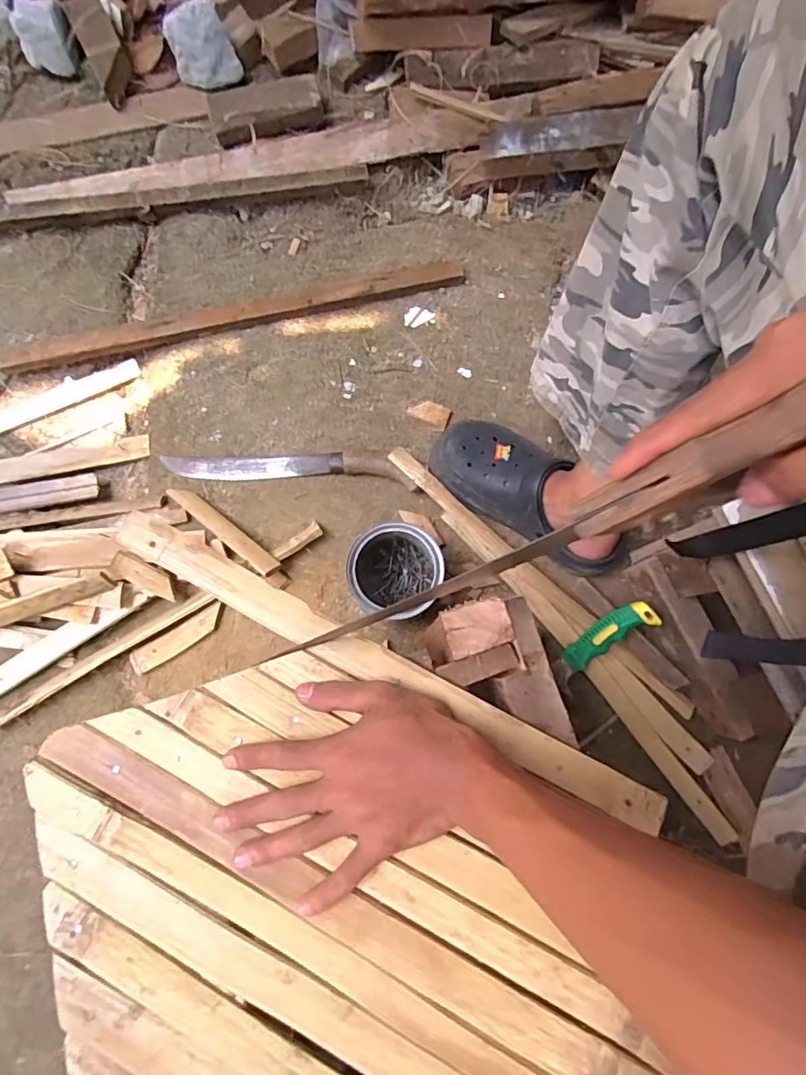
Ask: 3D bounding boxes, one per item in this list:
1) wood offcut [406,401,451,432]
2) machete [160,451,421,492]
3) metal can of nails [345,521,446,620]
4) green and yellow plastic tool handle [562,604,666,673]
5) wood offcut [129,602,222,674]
[{"bbox_3d":[0.038,-0.177,0.747,0.058,0.012,0.034,28,78,5],"label":"wood offcut"},{"bbox_3d":[-0.153,-0.099,0.715,0.337,0.030,0.049,5,77,0],"label":"machete"},{"bbox_3d":[-0.010,0.042,0.631,0.098,0.121,0.092,0,77,-1],"label":"metal can of nails"},{"bbox_3d":[0.249,0.118,0.643,0.117,0.028,0.037,-37,80,12],"label":"green and yellow plastic tool handle"},{"bbox_3d":[-0.282,0.129,0.671,0.125,0.014,0.029,-30,79,-7],"label":"wood offcut"}]

